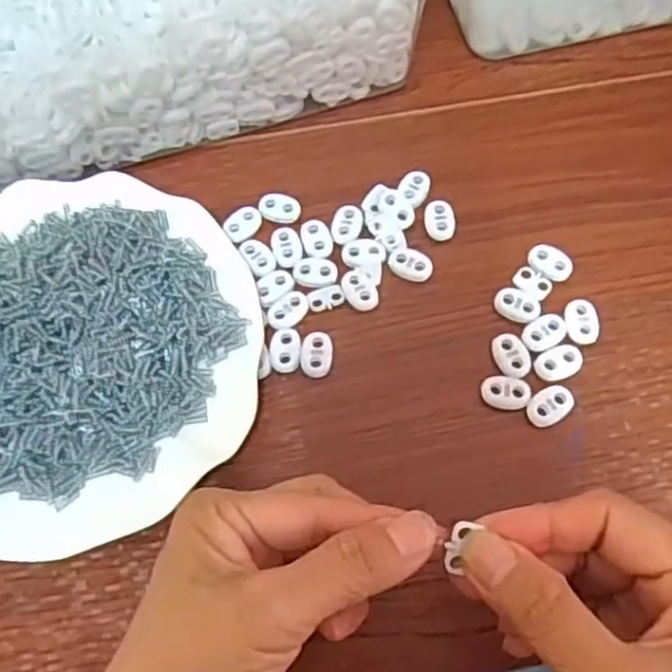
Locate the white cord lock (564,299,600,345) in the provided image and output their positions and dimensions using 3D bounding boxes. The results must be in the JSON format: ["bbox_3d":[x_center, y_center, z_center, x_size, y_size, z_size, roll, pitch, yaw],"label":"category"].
[{"bbox_3d":[0.120,-0.007,0.342,0.016,0.005,0.023,-4,69,-3],"label":"white cord lock"}]

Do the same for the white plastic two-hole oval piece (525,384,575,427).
[{"bbox_3d":[0.100,0.033,0.326,0.022,0.005,0.016,-35,74,-14],"label":"white plastic two-hole oval piece"}]

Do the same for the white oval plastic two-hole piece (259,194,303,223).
[{"bbox_3d":[-0.030,-0.069,0.373,0.022,0.004,0.016,10,69,2],"label":"white oval plastic two-hole piece"}]

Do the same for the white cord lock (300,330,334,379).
[{"bbox_3d":[-0.009,0.008,0.340,0.016,0.004,0.024,6,69,1],"label":"white cord lock"}]

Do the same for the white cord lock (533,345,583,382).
[{"bbox_3d":[0.107,0.012,0.332,0.023,0.004,0.014,-23,72,-10],"label":"white cord lock"}]

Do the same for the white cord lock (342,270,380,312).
[{"bbox_3d":[0.012,-0.024,0.354,0.015,0.004,0.023,-25,72,-11],"label":"white cord lock"}]

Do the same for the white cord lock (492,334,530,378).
[{"bbox_3d":[0.084,0.009,0.334,0.014,0.004,0.023,-21,71,-9],"label":"white cord lock"}]

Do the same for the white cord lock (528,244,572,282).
[{"bbox_3d":[0.109,-0.037,0.355,0.022,0.008,0.016,37,73,12],"label":"white cord lock"}]

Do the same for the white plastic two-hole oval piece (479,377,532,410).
[{"bbox_3d":[0.080,0.027,0.329,0.022,0.004,0.015,7,69,1],"label":"white plastic two-hole oval piece"}]

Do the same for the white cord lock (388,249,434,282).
[{"bbox_3d":[0.038,-0.037,0.357,0.023,0.004,0.015,18,70,5],"label":"white cord lock"}]

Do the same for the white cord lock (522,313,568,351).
[{"bbox_3d":[0.102,-0.002,0.338,0.022,0.004,0.015,-30,73,-12],"label":"white cord lock"}]

